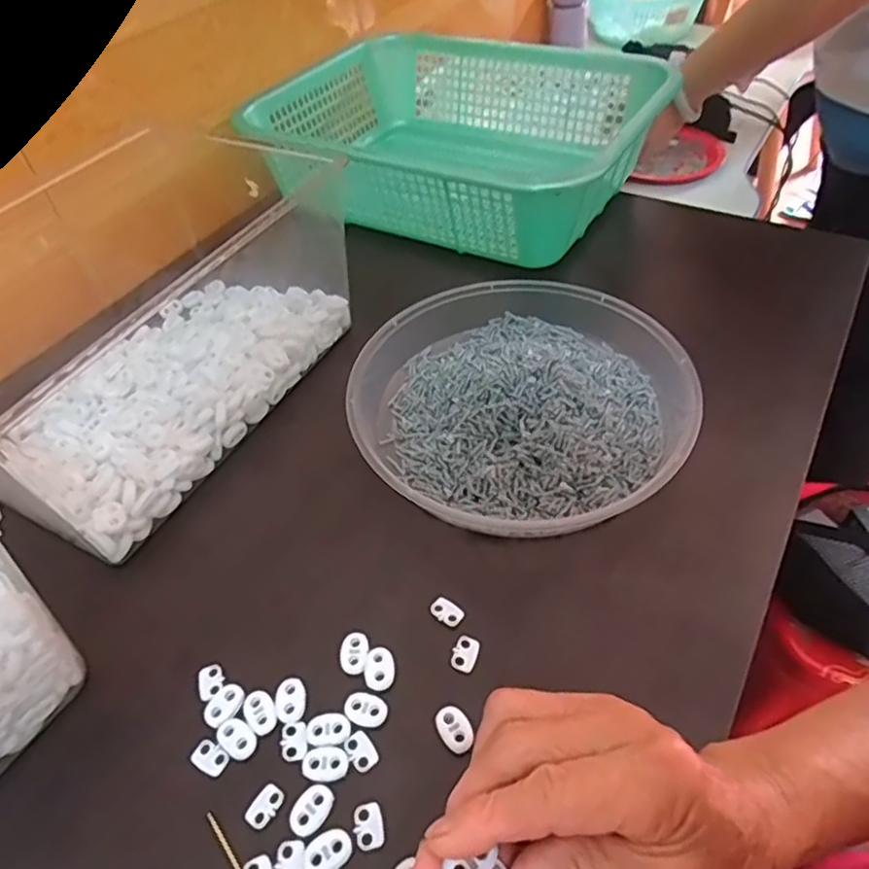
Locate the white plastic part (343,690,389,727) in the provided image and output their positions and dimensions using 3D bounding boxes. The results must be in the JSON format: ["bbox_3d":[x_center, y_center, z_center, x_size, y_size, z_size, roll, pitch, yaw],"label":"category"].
[{"bbox_3d":[-0.036,0.142,0.329,0.023,0.004,0.016,8,50,14],"label":"white plastic part"}]

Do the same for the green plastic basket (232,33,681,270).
[{"bbox_3d":[0.014,-0.307,0.656,0.353,0.096,0.298,18,53,21],"label":"green plastic basket"}]

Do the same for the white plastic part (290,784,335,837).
[{"bbox_3d":[-0.058,0.177,0.300,0.016,0.004,0.022,26,56,26],"label":"white plastic part"}]

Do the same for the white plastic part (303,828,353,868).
[{"bbox_3d":[-0.049,0.190,0.289,0.022,0.004,0.016,-26,50,-15],"label":"white plastic part"}]

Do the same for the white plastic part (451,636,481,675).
[{"bbox_3d":[0.017,0.119,0.347,0.014,0.004,0.019,13,51,18],"label":"white plastic part"}]

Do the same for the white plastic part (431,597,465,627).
[{"bbox_3d":[0.007,0.101,0.364,0.019,0.004,0.012,30,58,29],"label":"white plastic part"}]

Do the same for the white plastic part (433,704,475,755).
[{"bbox_3d":[0.010,0.148,0.319,0.015,0.004,0.023,-29,51,-18],"label":"white plastic part"}]

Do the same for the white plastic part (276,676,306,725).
[{"bbox_3d":[-0.076,0.139,0.335,0.015,0.004,0.022,-12,48,-4],"label":"white plastic part"}]

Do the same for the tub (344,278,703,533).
[{"bbox_3d":[0.056,-0.034,0.447,0.225,0.041,0.226,-3,48,4],"label":"tub"}]

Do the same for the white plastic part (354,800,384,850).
[{"bbox_3d":[-0.031,0.182,0.295,0.013,0.004,0.020,-16,49,-8],"label":"white plastic part"}]

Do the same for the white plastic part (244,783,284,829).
[{"bbox_3d":[-0.081,0.178,0.303,0.013,0.004,0.019,26,56,27],"label":"white plastic part"}]

